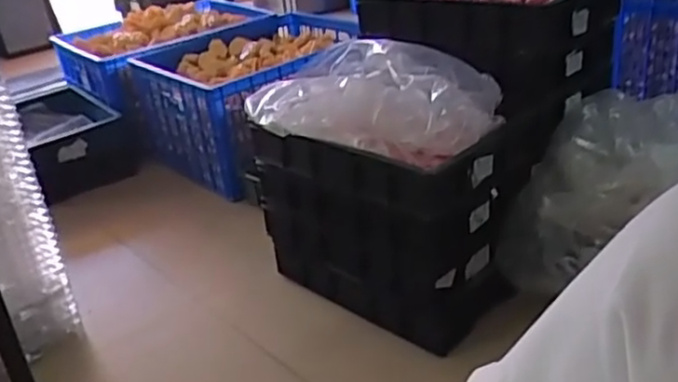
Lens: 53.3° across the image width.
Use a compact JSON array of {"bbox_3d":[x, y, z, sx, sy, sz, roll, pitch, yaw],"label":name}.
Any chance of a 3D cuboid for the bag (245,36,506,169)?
[{"bbox_3d":[0.078,-0.248,1.651,0.632,0.160,0.432,19,36,39],"label":"bag"}]

